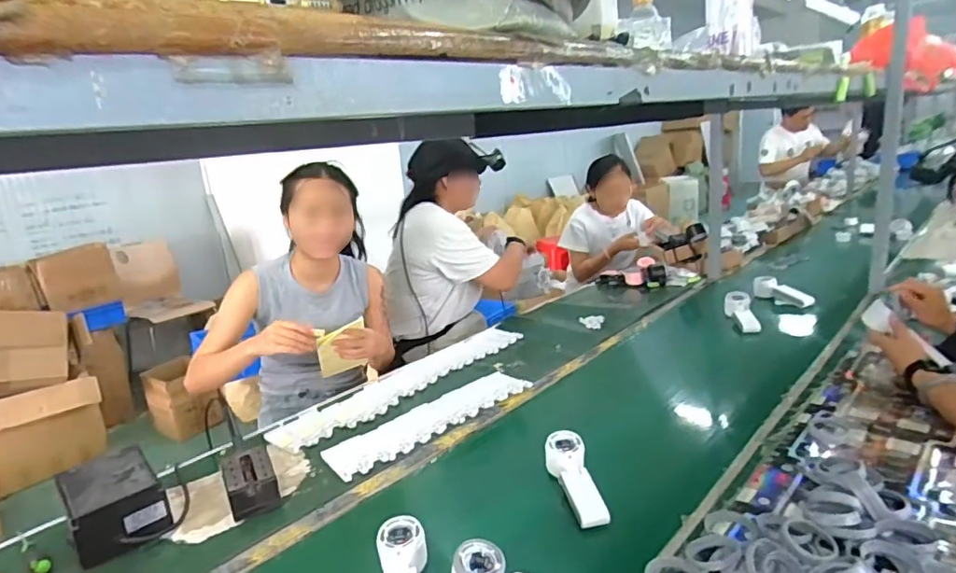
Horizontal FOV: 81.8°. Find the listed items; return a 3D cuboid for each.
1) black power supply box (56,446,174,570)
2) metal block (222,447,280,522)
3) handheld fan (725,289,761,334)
[{"bbox_3d":[-0.531,0.315,0.809,0.114,0.090,0.127,-17,18,-37],"label":"black power supply box"},{"bbox_3d":[-0.347,0.294,0.842,0.068,0.073,0.081,-13,16,-28],"label":"metal block"},{"bbox_3d":[0.667,0.068,1.385,0.065,0.047,0.169,-3,29,8],"label":"handheld fan"}]

